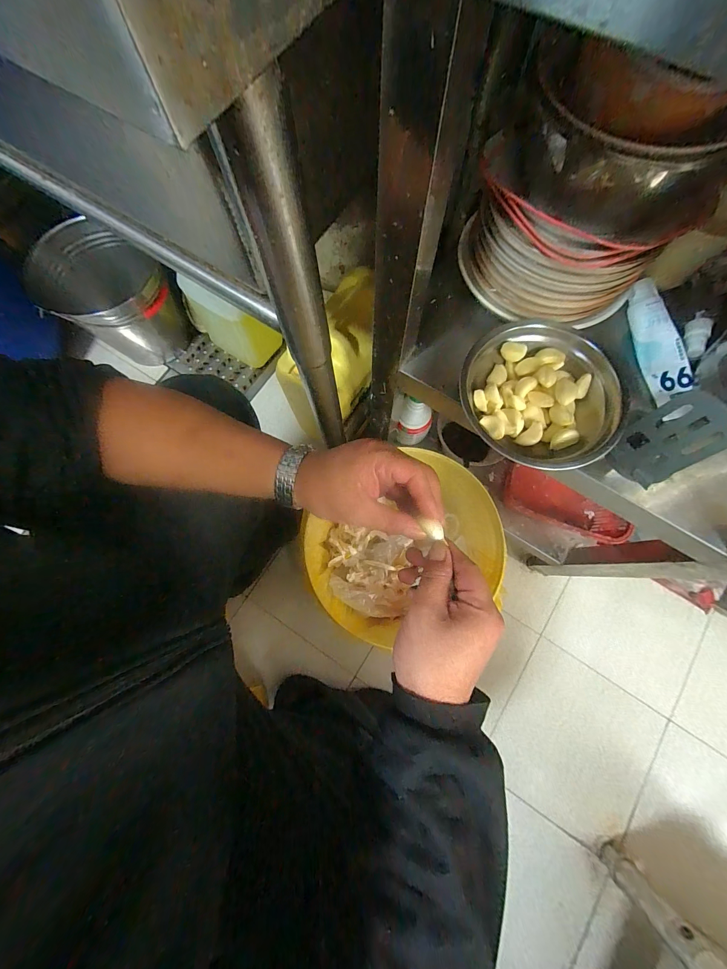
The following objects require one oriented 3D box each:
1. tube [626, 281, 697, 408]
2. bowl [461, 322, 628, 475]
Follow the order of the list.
[{"bbox_3d":[0.335,-0.161,0.380,0.050,0.021,0.132,-11,77,-2],"label":"tube"},{"bbox_3d":[0.185,-0.096,0.356,0.154,0.047,0.154,0,77,1],"label":"bowl"}]

